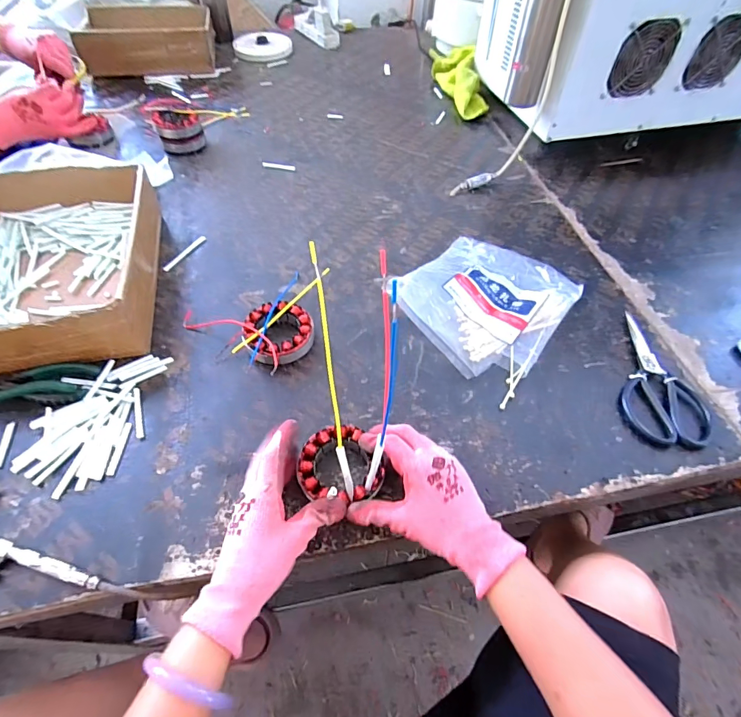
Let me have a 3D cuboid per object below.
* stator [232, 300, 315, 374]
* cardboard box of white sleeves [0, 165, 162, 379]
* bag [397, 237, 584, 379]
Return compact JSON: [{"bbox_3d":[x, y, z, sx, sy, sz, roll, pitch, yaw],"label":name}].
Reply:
[{"bbox_3d":[-0.117,-0.029,0.522,0.083,0.038,0.094,5,54,2],"label":"stator"},{"bbox_3d":[-0.423,-0.131,0.553,0.239,0.097,0.335,-10,55,-9],"label":"cardboard box of white sleeves"},{"bbox_3d":[0.162,-0.092,0.566,0.200,0.059,0.250,33,60,21],"label":"bag"}]

